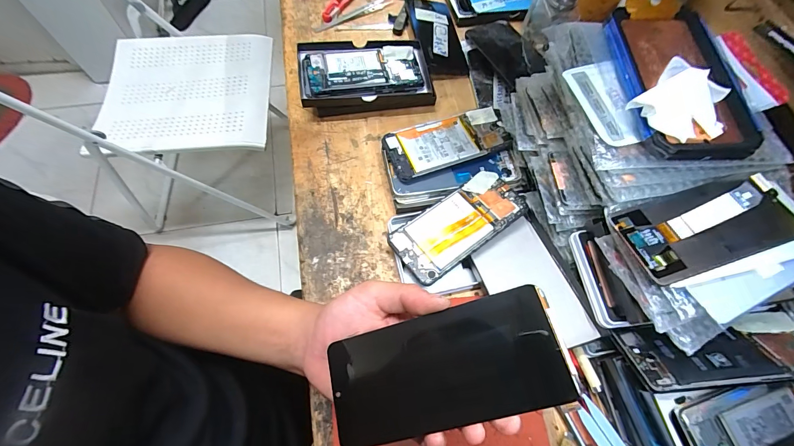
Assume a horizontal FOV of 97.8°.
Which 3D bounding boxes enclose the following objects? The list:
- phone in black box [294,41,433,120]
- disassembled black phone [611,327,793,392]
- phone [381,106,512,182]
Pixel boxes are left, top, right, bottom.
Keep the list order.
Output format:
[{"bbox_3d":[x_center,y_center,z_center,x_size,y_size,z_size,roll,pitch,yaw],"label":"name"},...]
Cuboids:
[{"bbox_3d":[-0.042,-0.211,0.501,0.189,0.044,0.106,-5,65,-5],"label":"phone in black box"},{"bbox_3d":[0.294,0.117,0.315,0.157,0.011,0.064,-8,31,5],"label":"disassembled black phone"},{"bbox_3d":[0.066,-0.107,0.459,0.161,0.009,0.071,-20,74,-12],"label":"phone"}]

